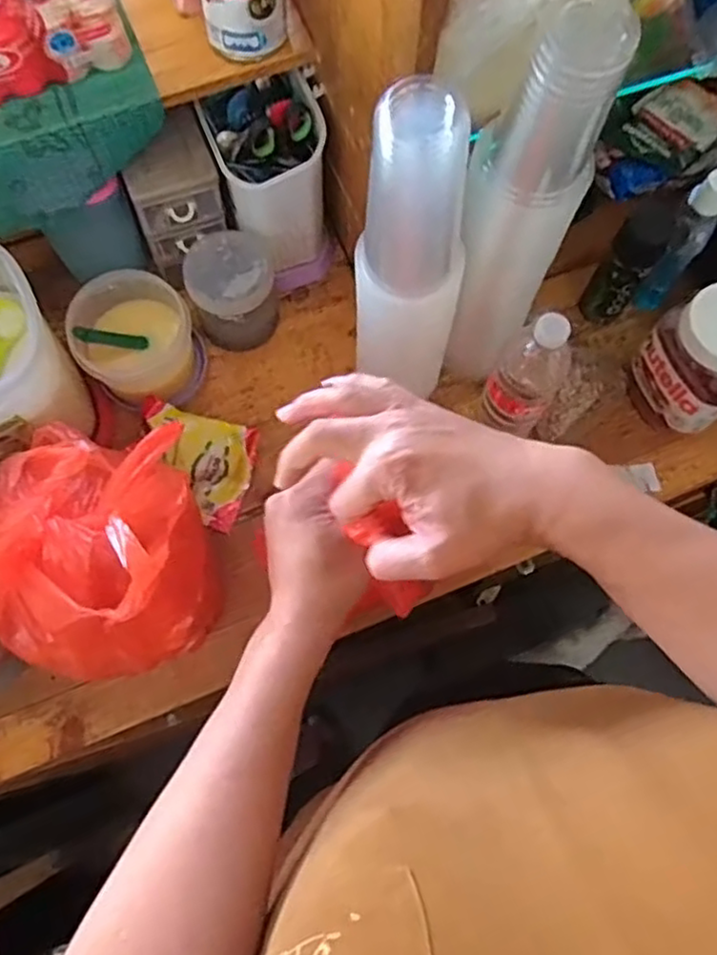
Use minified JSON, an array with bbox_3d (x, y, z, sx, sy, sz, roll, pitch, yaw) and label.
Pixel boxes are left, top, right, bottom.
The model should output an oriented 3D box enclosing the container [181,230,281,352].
[{"bbox_3d":[-0.133,-0.199,0.722,0.087,0.093,0.090,0,72,-1],"label":"container"}]

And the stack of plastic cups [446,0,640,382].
[{"bbox_3d":[0.130,-0.200,0.568,0.064,0.376,0.061,-37,76,-12],"label":"stack of plastic cups"}]

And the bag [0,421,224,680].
[{"bbox_3d":[-0.216,0.057,0.539,0.165,0.223,0.186,2,72,-1],"label":"bag"}]

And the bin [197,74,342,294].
[{"bbox_3d":[-0.092,-0.317,0.723,0.109,0.187,0.142,-13,73,-5],"label":"bin"}]

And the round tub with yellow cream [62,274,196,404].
[{"bbox_3d":[-0.233,-0.145,0.709,0.115,0.093,0.101,-18,73,-7],"label":"round tub with yellow cream"}]

